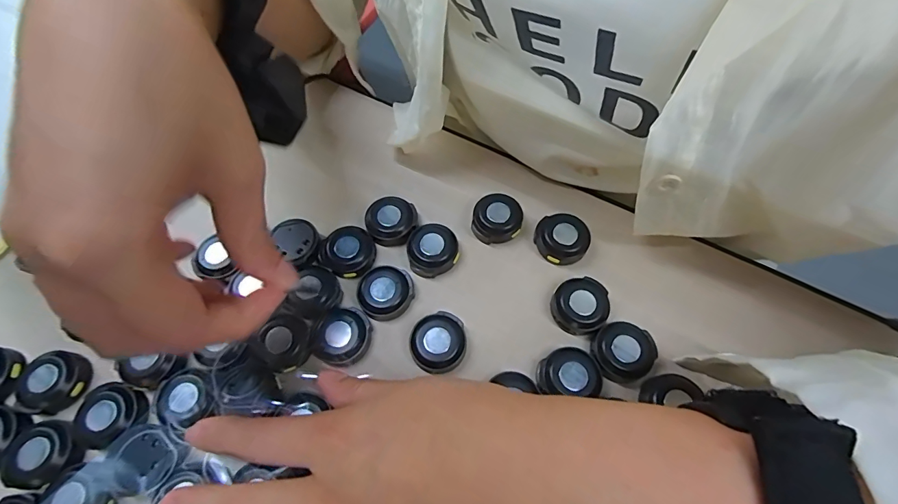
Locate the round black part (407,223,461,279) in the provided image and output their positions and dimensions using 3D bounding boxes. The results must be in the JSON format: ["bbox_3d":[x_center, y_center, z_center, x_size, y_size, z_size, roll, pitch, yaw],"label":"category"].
[{"bbox_3d":[-0.010,-0.002,0.240,0.028,0.013,0.029,0,64,1],"label":"round black part"}]

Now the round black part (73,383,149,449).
[{"bbox_3d":[-0.167,0.080,0.204,0.030,0.012,0.029,0,64,1],"label":"round black part"}]

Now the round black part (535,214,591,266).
[{"bbox_3d":[0.065,-0.008,0.240,0.027,0.011,0.029,0,64,1],"label":"round black part"}]

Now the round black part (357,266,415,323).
[{"bbox_3d":[-0.035,0.023,0.229,0.029,0.011,0.029,0,64,1],"label":"round black part"}]

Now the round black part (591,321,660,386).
[{"bbox_3d":[0.088,0.051,0.212,0.030,0.012,0.028,0,64,1],"label":"round black part"}]

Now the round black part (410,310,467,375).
[{"bbox_3d":[-0.005,0.047,0.219,0.028,0.013,0.030,0,64,1],"label":"round black part"}]

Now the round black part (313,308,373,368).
[{"bbox_3d":[-0.056,0.044,0.219,0.027,0.009,0.028,0,64,1],"label":"round black part"}]

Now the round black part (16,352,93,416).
[{"bbox_3d":[-0.202,0.066,0.212,0.029,0.012,0.029,0,64,1],"label":"round black part"}]

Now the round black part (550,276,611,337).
[{"bbox_3d":[0.070,0.028,0.223,0.028,0.009,0.028,0,64,1],"label":"round black part"}]

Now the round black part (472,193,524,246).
[{"bbox_3d":[0.028,-0.019,0.248,0.028,0.014,0.026,0,64,1],"label":"round black part"}]

